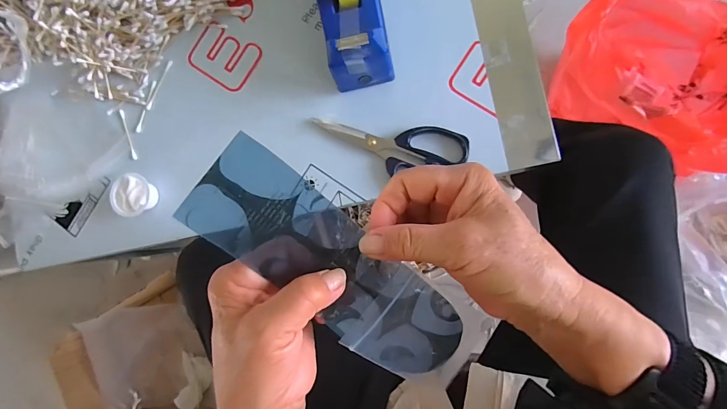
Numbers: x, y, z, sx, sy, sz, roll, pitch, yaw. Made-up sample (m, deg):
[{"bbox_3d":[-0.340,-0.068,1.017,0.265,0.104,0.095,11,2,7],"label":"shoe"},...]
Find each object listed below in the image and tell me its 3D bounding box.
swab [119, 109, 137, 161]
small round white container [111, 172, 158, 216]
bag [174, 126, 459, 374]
[{"bbox_3d":[-0.322,-0.096,0.492,0.008,0.004,0.072,-19,83,7],"label":"swab"},{"bbox_3d":[-0.297,-0.012,0.467,0.052,0.032,0.053,-1,86,9],"label":"small round white container"},{"bbox_3d":[-0.013,0.042,0.220,0.190,0.008,0.063,42,93,-15],"label":"bag"}]

